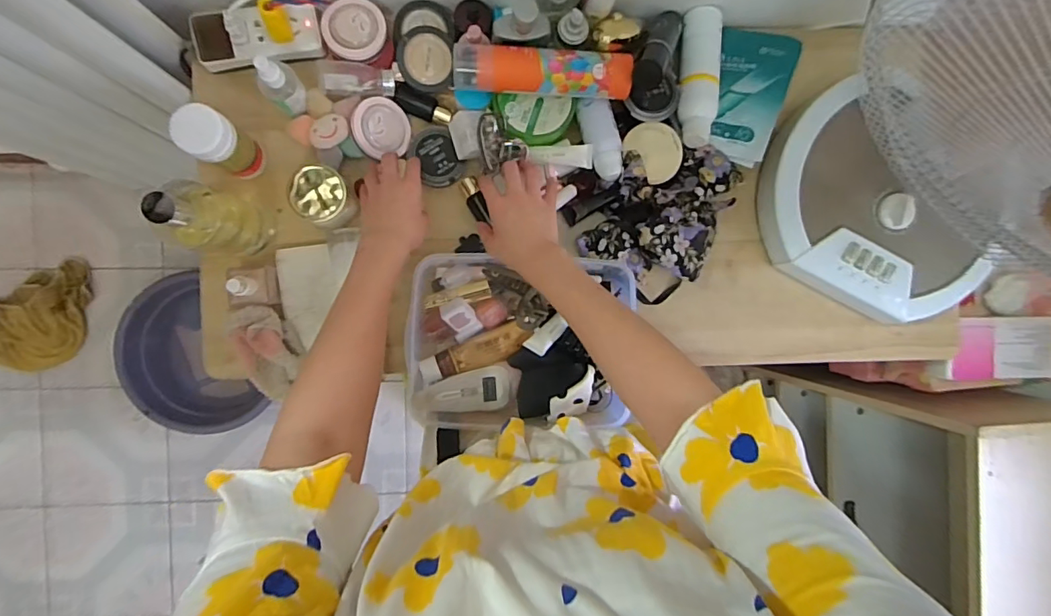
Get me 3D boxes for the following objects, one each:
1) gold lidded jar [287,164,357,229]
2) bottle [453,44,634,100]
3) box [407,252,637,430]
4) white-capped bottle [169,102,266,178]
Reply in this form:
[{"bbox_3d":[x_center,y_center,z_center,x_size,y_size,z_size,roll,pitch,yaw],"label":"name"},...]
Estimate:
[{"bbox_3d":[-0.236,-0.129,0.603,0.057,0.078,0.063,32,89,-5],"label":"gold lidded jar"},{"bbox_3d":[0.019,-0.265,0.577,0.196,0.047,0.046,2,91,-5],"label":"bottle"},{"bbox_3d":[-0.007,0.043,0.612,0.252,0.083,0.209,2,91,-5],"label":"box"},{"bbox_3d":[-0.328,-0.178,0.559,0.045,0.124,0.052,39,88,-5],"label":"white-capped bottle"}]

